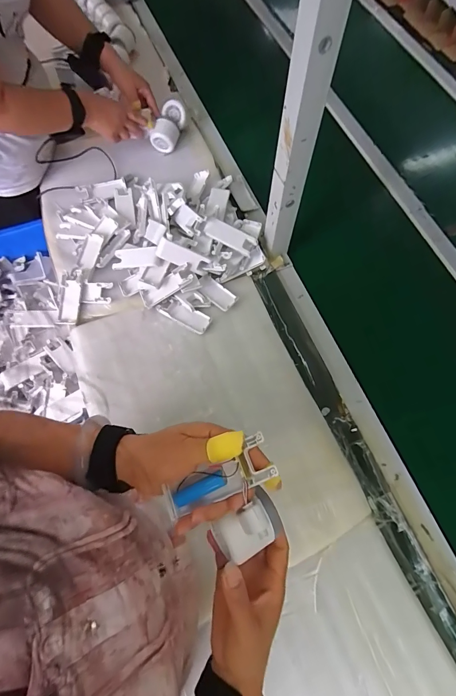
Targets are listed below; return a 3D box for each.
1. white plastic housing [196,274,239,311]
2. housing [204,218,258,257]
[{"bbox_3d":[-0.022,-0.105,0.668,0.079,0.017,0.038,39,72,13],"label":"white plastic housing"},{"bbox_3d":[0.005,-0.213,0.668,0.101,0.016,0.039,24,69,-8],"label":"housing"}]

